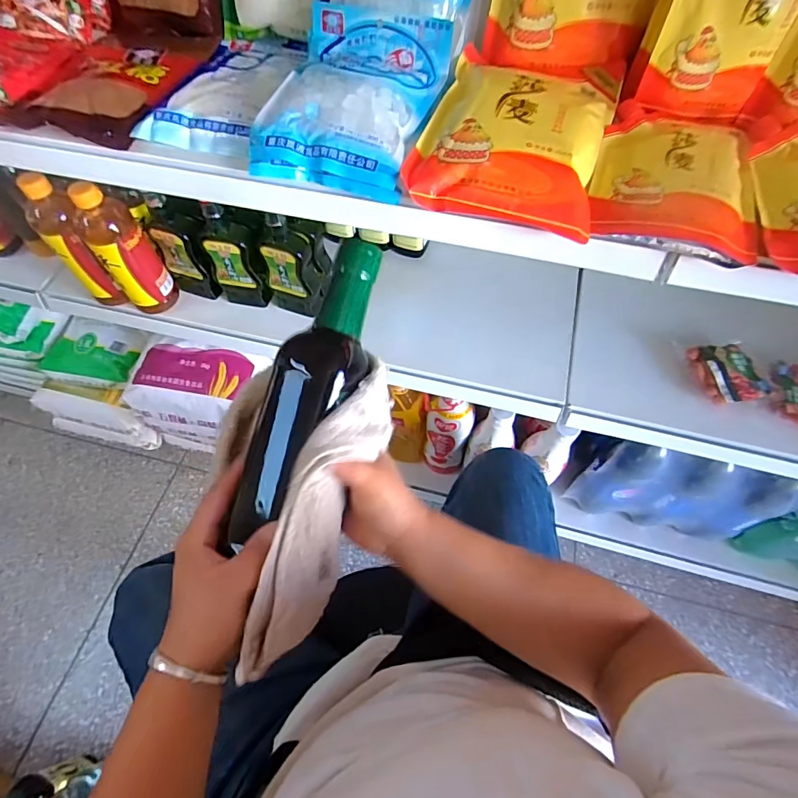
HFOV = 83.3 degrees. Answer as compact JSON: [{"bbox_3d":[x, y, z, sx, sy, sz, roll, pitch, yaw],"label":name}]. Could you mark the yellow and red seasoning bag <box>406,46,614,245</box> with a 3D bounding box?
[{"bbox_3d":[0.119,-0.272,0.450,0.172,0.027,0.250,17,63,9],"label":"yellow and red seasoning bag"}]

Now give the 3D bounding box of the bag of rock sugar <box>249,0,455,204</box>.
[{"bbox_3d":[-0.044,-0.303,0.449,0.150,0.061,0.205,13,62,7],"label":"bag of rock sugar"}]

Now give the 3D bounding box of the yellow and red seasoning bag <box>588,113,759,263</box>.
[{"bbox_3d":[0.266,-0.222,0.431,0.140,0.022,0.203,17,63,10],"label":"yellow and red seasoning bag"}]

